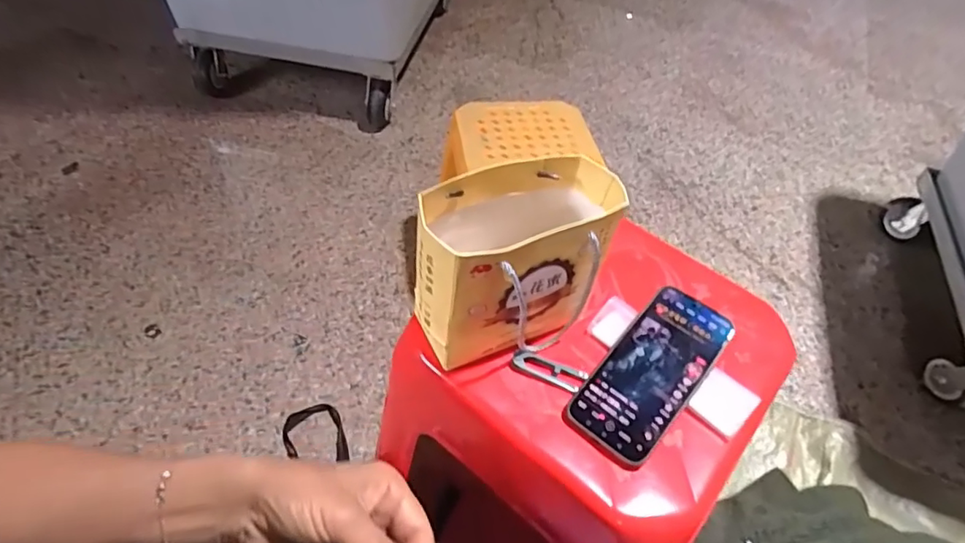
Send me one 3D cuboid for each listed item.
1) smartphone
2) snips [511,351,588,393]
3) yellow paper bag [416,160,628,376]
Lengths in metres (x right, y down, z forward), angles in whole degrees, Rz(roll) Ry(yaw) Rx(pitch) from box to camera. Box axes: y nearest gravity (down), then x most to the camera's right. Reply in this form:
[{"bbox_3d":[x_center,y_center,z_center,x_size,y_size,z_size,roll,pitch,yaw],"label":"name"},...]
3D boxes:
[{"bbox_3d":[0.148,0.084,0.489,0.071,0.007,0.163,37,70,25],"label":"smartphone"},{"bbox_3d":[0.059,0.089,0.501,0.066,0.008,0.024,17,49,9],"label":"snips"},{"bbox_3d":[0.028,-0.005,0.488,0.167,0.150,0.092,-10,50,-15],"label":"yellow paper bag"}]

